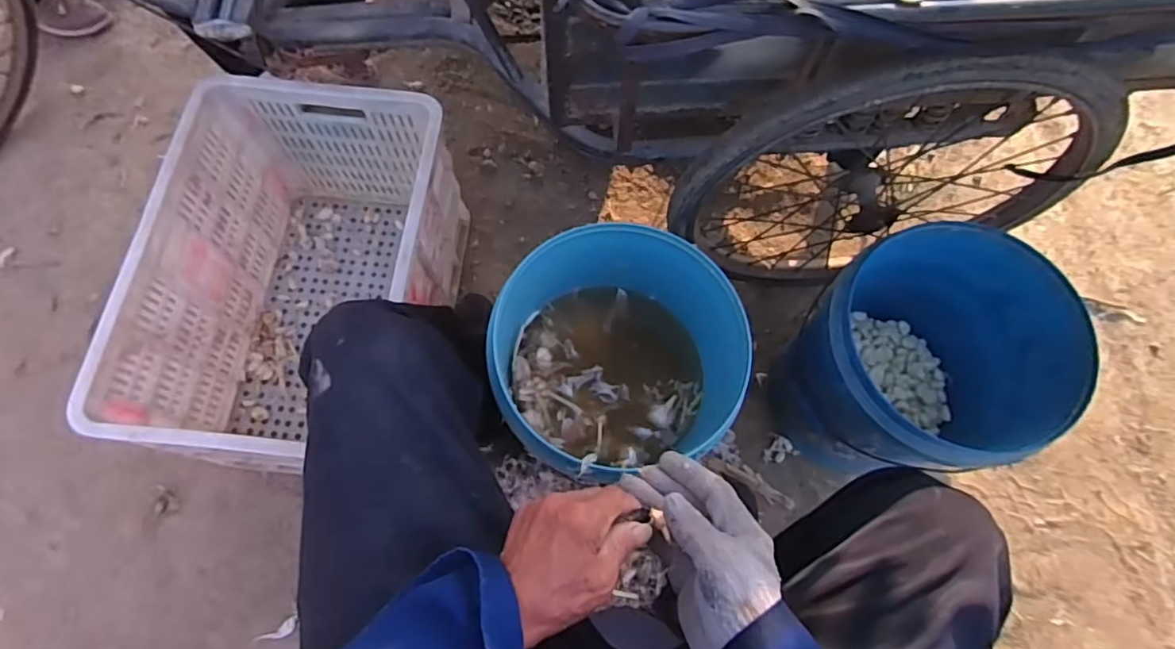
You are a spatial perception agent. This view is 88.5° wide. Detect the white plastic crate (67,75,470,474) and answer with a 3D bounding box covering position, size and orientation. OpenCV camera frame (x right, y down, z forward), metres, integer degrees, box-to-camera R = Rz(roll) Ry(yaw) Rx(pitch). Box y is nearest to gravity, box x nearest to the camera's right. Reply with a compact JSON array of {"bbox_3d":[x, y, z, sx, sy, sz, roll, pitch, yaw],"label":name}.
[{"bbox_3d":[-0.403,-0.064,0.902,0.348,0.285,0.517,6,69,0],"label":"white plastic crate"}]

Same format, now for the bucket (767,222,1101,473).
[{"bbox_3d":[0.456,0.060,0.876,0.299,0.331,0.284,1,69,-2],"label":"bucket"}]

